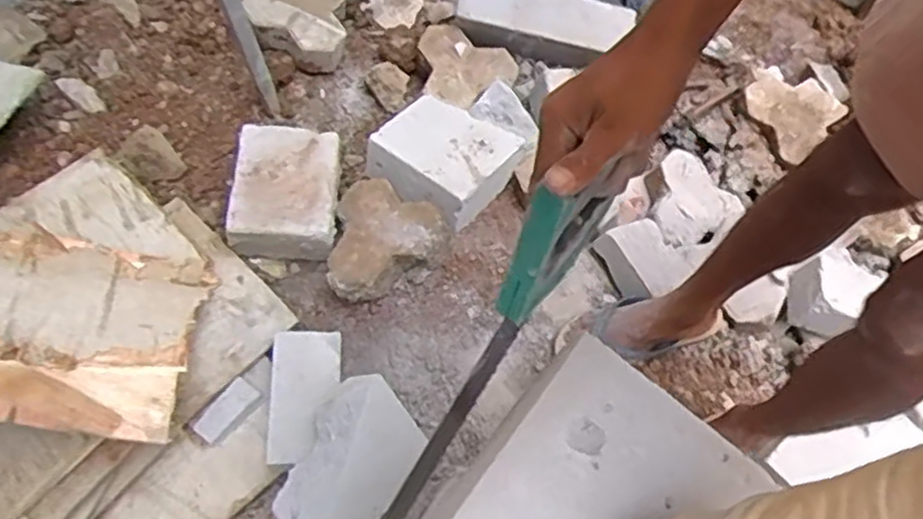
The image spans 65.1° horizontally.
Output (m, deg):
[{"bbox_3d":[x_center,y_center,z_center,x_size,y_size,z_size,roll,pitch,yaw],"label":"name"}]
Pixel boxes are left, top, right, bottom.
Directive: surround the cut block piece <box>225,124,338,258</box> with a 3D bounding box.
[{"bbox_3d":[-0.288,-0.116,1.190,0.162,0.083,0.206,4,67,-9],"label":"cut block piece"}]

